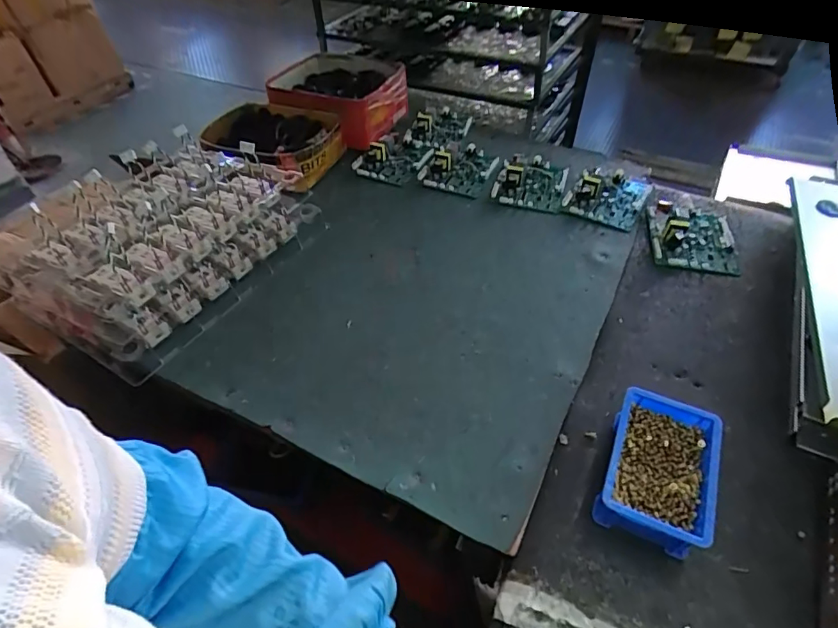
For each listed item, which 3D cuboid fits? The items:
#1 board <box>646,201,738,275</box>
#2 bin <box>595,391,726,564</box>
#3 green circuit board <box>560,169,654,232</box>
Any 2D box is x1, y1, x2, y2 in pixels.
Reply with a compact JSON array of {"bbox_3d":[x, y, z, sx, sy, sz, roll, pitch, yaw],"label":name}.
[{"bbox_3d":[0.450,-0.137,0.797,0.132,0.025,0.161,9,47,11],"label":"board"},{"bbox_3d":[0.250,0.162,0.515,0.099,0.058,0.149,19,50,19],"label":"bin"},{"bbox_3d":[0.334,-0.213,0.864,0.123,0.023,0.148,23,51,22],"label":"green circuit board"}]

